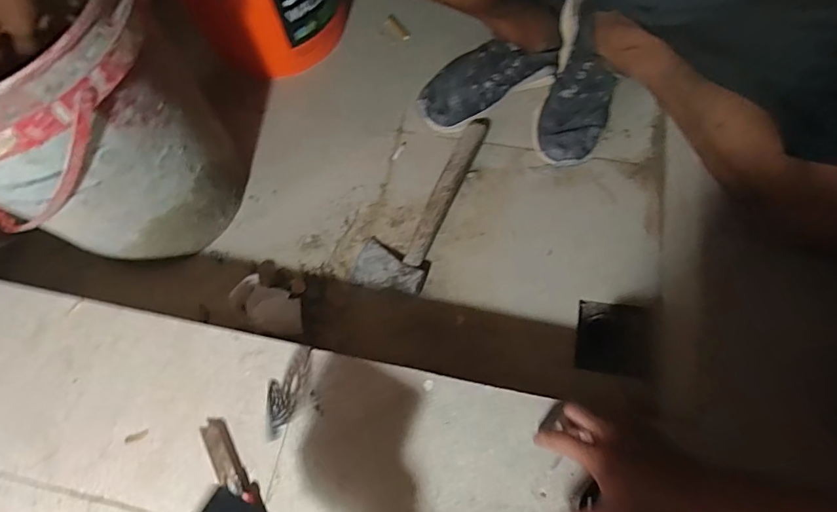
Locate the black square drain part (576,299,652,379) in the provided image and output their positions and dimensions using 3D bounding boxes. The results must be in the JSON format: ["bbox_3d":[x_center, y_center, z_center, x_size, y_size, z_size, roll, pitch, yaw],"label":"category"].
[{"bbox_3d":[0.273,0.115,0.638,0.095,0.014,0.095,5,79,21],"label":"black square drain part"}]

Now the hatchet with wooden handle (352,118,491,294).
[{"bbox_3d":[0.010,-0.099,0.722,0.107,0.030,0.333,20,70,10],"label":"hatchet with wooden handle"}]

